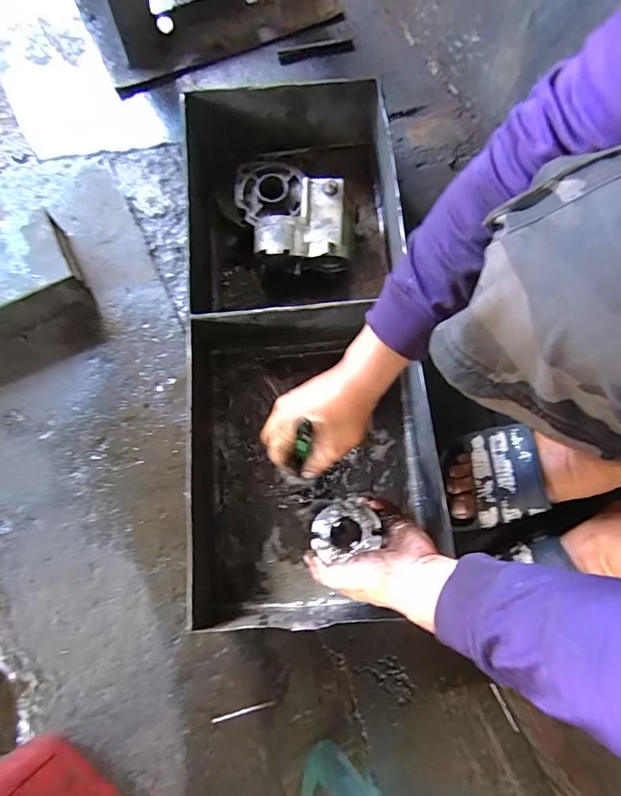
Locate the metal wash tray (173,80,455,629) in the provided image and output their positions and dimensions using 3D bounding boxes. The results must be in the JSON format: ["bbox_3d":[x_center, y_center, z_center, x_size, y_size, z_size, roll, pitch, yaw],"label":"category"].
[{"bbox_3d":[-0.021,-0.078,0.591,0.289,0.130,0.661,-5,76,-1],"label":"metal wash tray"}]

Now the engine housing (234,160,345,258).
[{"bbox_3d":[-0.028,-0.267,0.645,0.160,0.081,0.166,0,76,1],"label":"engine housing"}]

